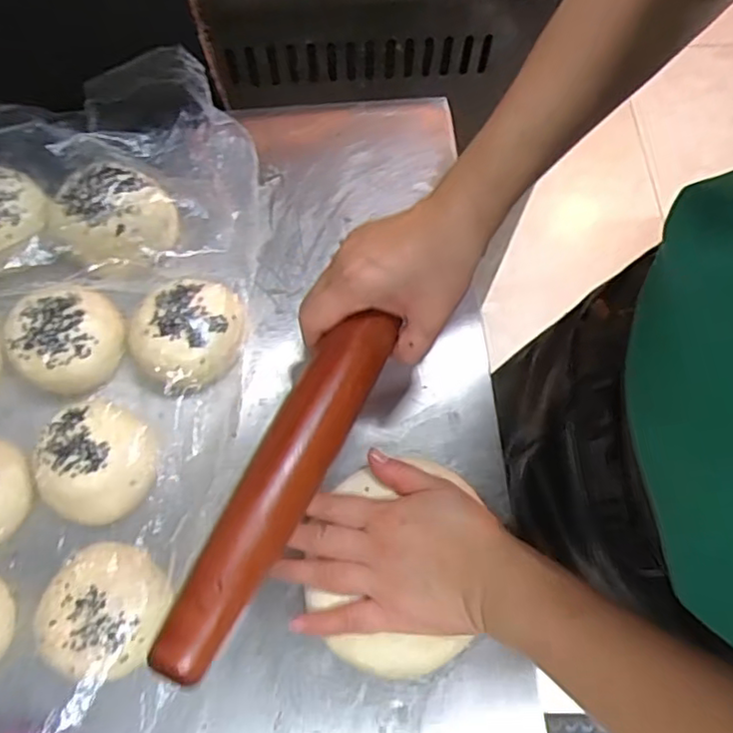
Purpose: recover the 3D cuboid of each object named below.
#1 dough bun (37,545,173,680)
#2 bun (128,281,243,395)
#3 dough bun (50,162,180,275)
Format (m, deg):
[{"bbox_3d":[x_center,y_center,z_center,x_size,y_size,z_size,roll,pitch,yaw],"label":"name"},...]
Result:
[{"bbox_3d":[-0.166,0.157,0.390,0.072,0.037,0.076,1,71,-2],"label":"dough bun"},{"bbox_3d":[-0.133,-0.023,0.447,0.073,0.040,0.088,39,74,10],"label":"bun"},{"bbox_3d":[-0.194,-0.114,0.470,0.081,0.041,0.088,1,71,-2],"label":"dough bun"}]

